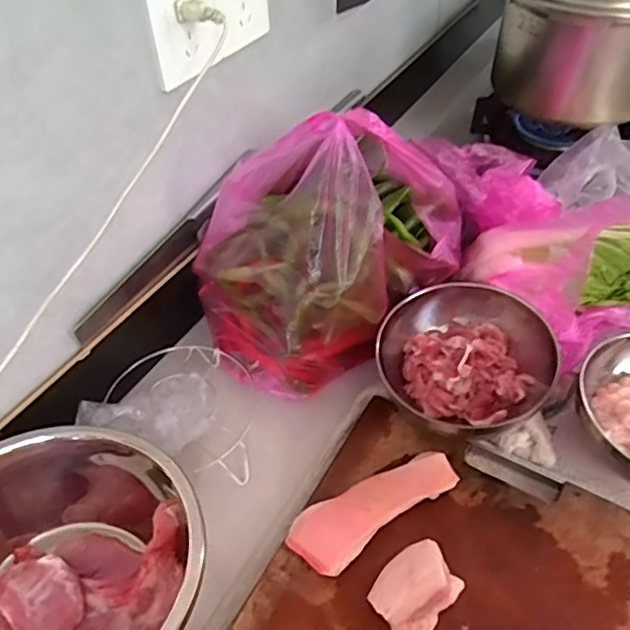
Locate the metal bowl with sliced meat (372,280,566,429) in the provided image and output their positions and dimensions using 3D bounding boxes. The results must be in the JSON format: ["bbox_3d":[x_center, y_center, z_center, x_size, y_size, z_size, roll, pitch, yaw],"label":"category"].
[{"bbox_3d":[0.145,0.040,0.571,0.165,0.070,0.165,-3,62,5],"label":"metal bowl with sliced meat"}]

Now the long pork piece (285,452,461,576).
[{"bbox_3d":[0.051,0.165,0.499,0.151,0.029,0.054,-29,52,-22],"label":"long pork piece"}]

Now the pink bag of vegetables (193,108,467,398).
[{"bbox_3d":[0.023,-0.083,0.582,0.282,0.225,0.180,-16,49,-12],"label":"pink bag of vegetables"}]

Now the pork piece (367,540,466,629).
[{"bbox_3d":[0.081,0.216,0.454,0.070,0.031,0.053,-37,56,-28],"label":"pork piece"}]

